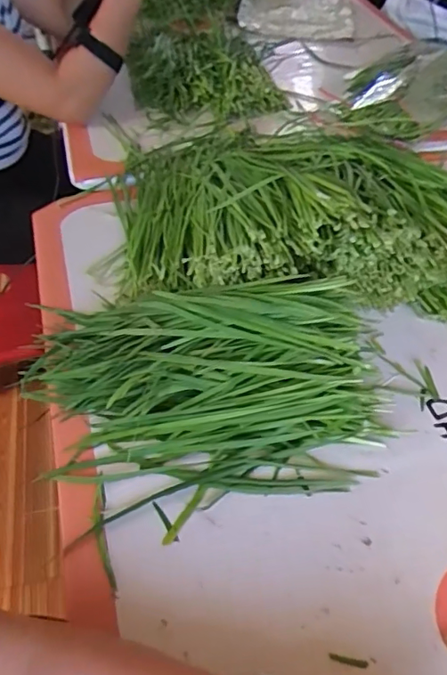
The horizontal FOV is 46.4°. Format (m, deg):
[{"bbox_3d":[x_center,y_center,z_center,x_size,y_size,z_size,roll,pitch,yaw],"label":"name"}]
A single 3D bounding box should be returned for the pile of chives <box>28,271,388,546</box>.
[{"bbox_3d":[-0.021,0.027,0.478,0.309,0.082,0.253,-11,51,-12],"label":"pile of chives"}]

